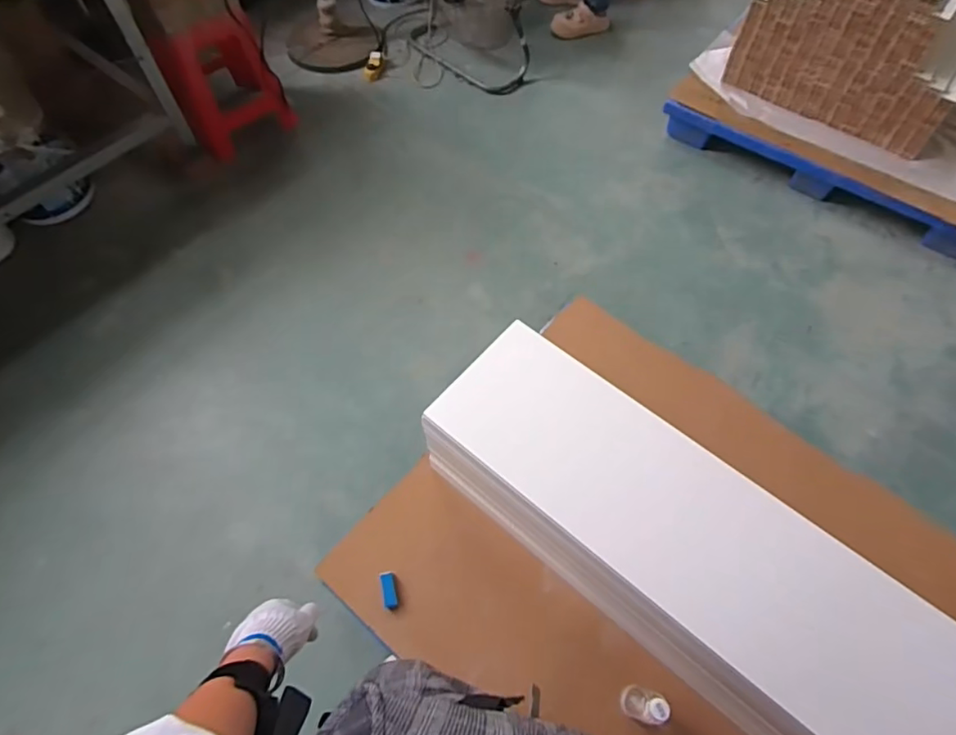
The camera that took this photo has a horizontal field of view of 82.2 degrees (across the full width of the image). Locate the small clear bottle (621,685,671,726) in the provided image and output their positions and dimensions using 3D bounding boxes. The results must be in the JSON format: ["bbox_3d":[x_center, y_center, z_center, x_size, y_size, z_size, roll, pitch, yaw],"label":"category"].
[{"bbox_3d":[0.313,0.627,1.022,0.051,0.169,0.065,12,62,7],"label":"small clear bottle"}]

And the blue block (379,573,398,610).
[{"bbox_3d":[-0.193,0.485,1.193,0.029,0.015,0.074,-13,62,-7],"label":"blue block"}]

